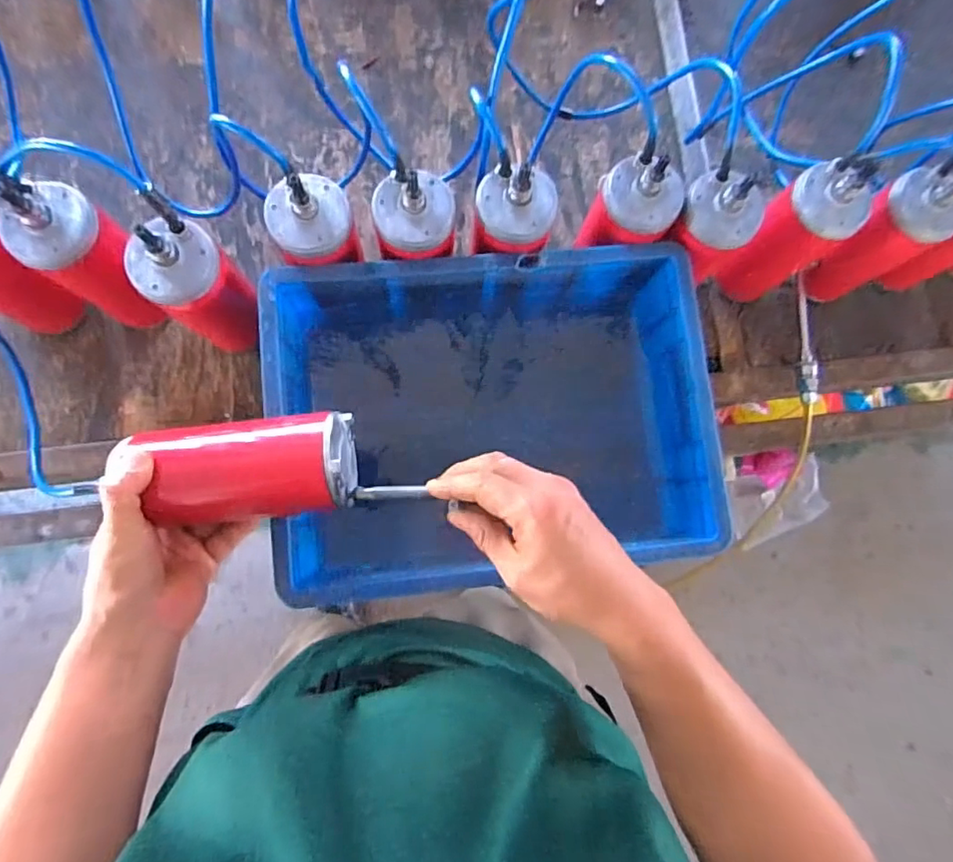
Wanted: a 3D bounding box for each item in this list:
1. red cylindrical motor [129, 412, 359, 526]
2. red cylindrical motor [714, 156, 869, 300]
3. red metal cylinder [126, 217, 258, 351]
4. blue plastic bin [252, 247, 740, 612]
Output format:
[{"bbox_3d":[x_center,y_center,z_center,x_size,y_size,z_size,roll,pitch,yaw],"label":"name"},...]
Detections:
[{"bbox_3d":[-0.169,0.027,0.432,0.144,0.088,0.079,-7,84,2],"label":"red cylindrical motor"},{"bbox_3d":[0.332,-0.205,0.590,0.077,0.198,0.078,1,82,-4],"label":"red cylindrical motor"},{"bbox_3d":[-0.259,-0.132,0.534,0.080,0.188,0.075,1,83,-5],"label":"red metal cylinder"},{"bbox_3d":[0.015,-0.014,0.572,0.392,0.162,0.289,-6,84,-6],"label":"blue plastic bin"}]

